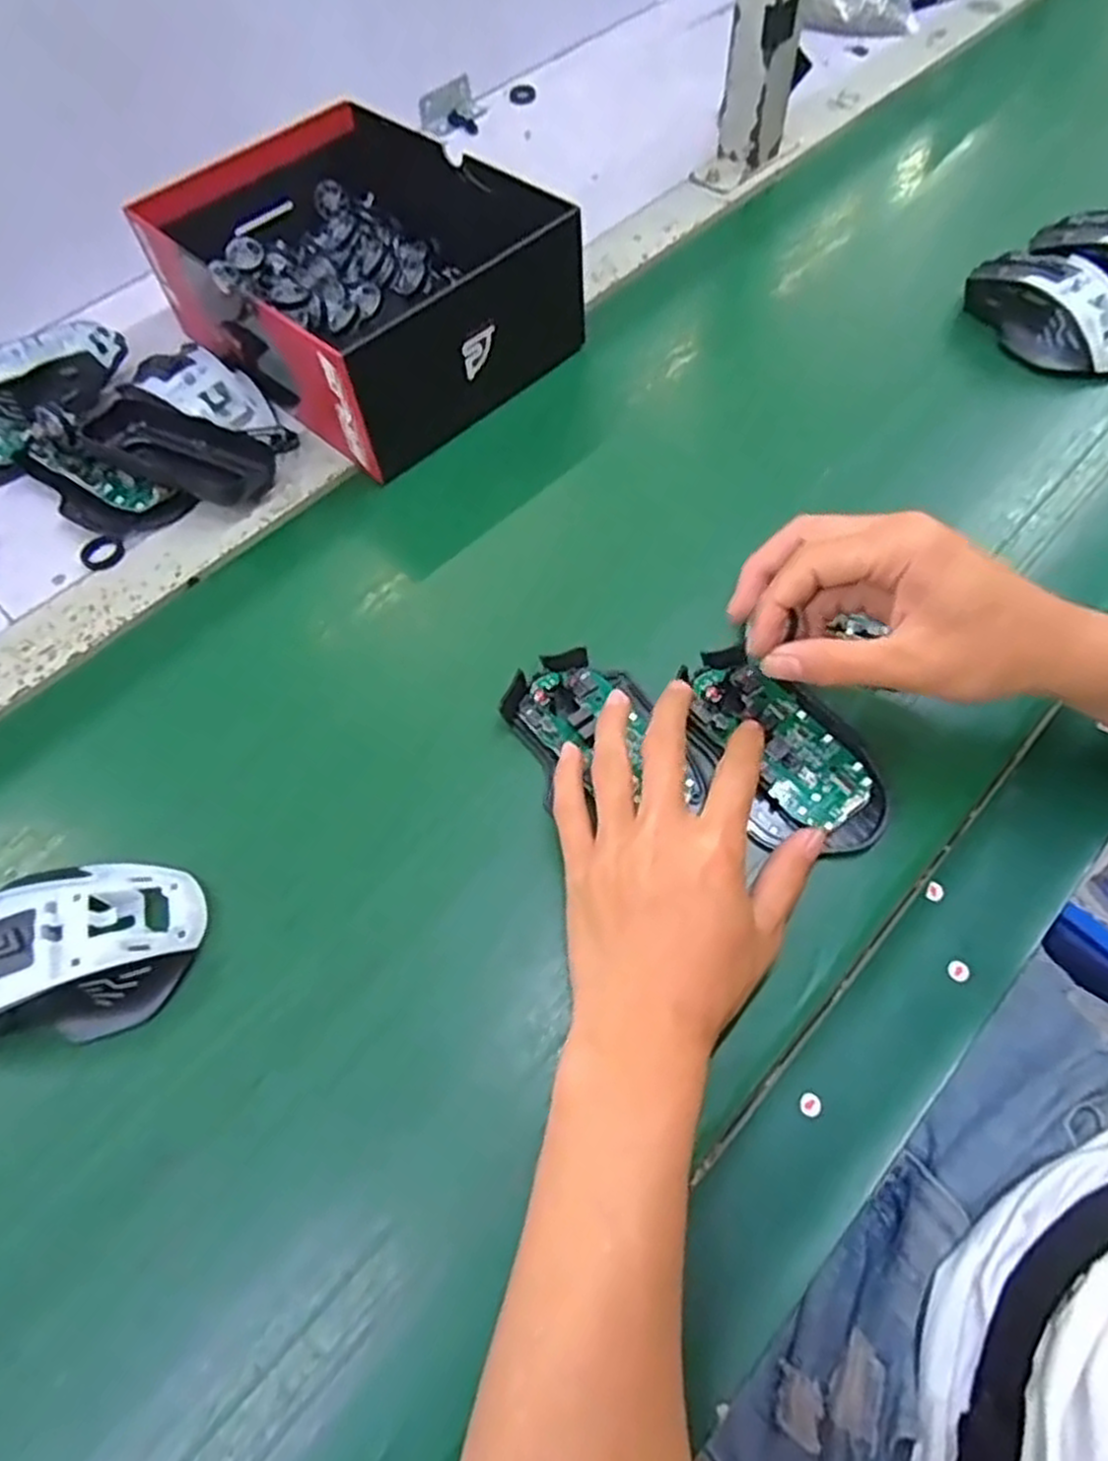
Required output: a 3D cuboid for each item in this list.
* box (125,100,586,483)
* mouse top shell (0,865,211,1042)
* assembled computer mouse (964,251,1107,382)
[{"bbox_3d":[-0.131,-0.305,0.528,0.244,0.086,0.187,39,70,21],"label":"box"},{"bbox_3d":[-0.215,0.095,0.339,0.115,0.036,0.072,-12,61,-3],"label":"mouse top shell"},{"bbox_3d":[0.324,-0.276,0.512,0.065,0.038,0.114,-40,66,-17],"label":"assembled computer mouse"}]

